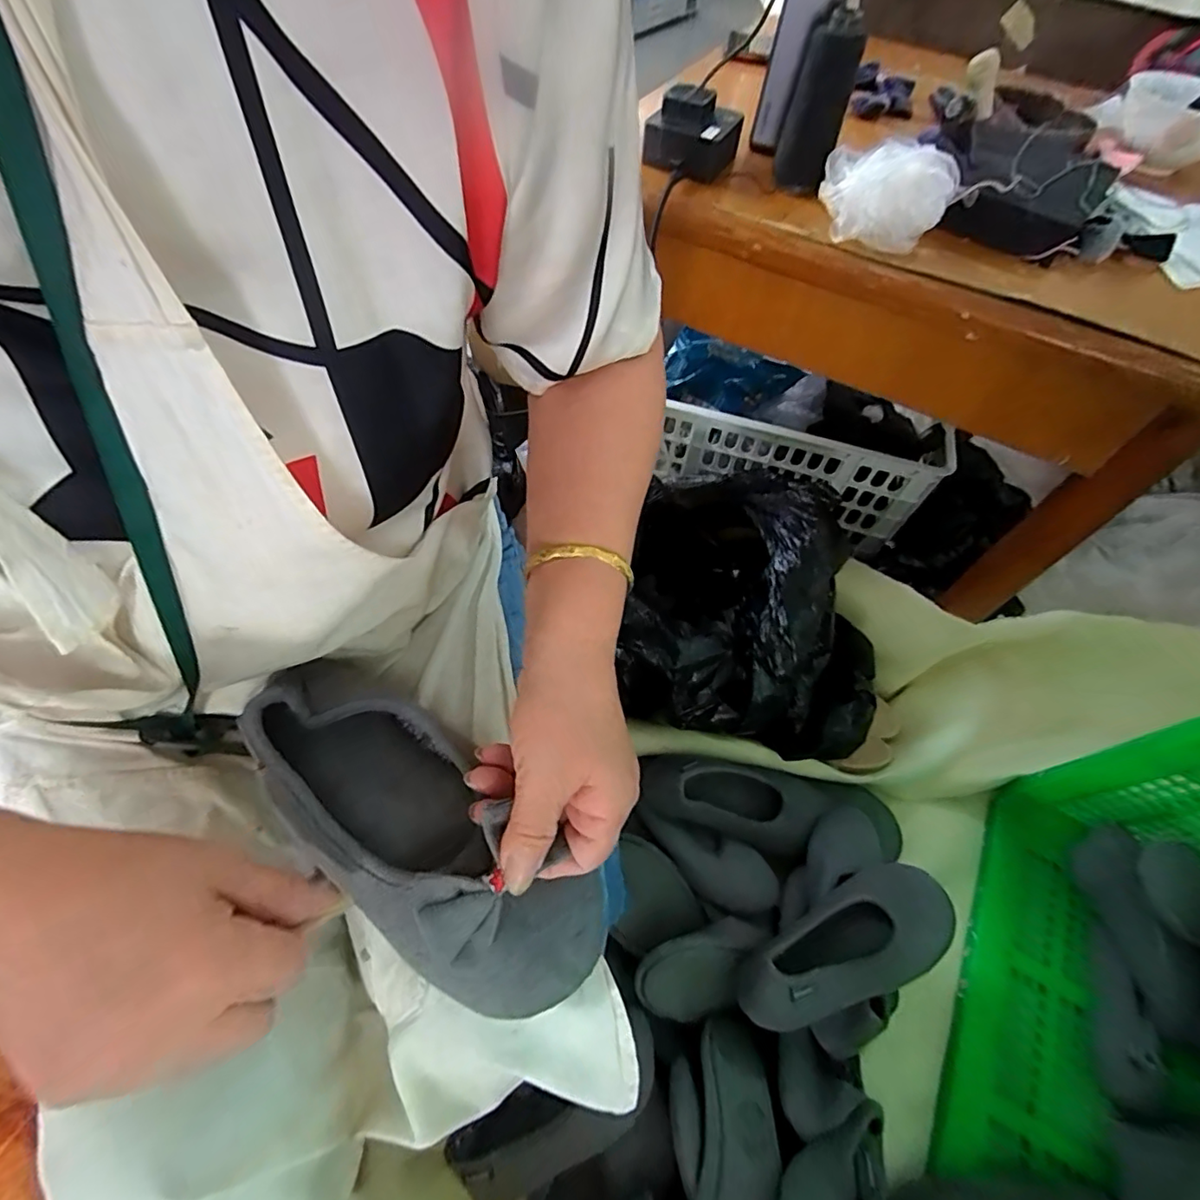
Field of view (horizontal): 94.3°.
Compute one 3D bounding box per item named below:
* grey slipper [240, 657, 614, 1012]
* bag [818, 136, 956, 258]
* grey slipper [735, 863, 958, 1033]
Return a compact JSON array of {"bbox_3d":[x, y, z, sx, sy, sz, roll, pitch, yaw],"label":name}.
[{"bbox_3d":[-0.102,0.111,0.292,0.231,0.063,0.088,38,64,18],"label":"grey slipper"},{"bbox_3d":[0.233,-0.334,0.456,0.100,0.052,0.069,23,60,9],"label":"bag"},{"bbox_3d":[0.248,0.346,0.555,0.240,0.070,0.088,-22,63,-17],"label":"grey slipper"}]

